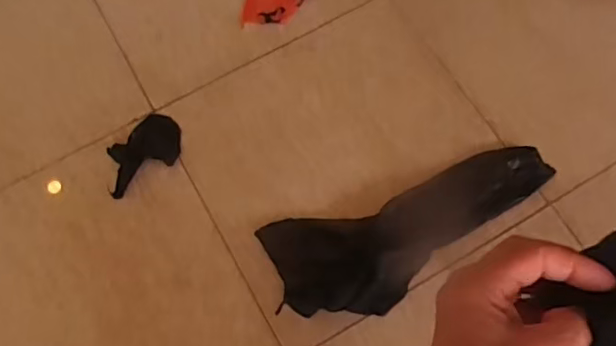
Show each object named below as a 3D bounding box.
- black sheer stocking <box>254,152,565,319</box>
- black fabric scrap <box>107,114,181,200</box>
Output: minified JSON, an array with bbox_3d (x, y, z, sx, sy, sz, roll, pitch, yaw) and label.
[{"bbox_3d":[0.104,0.055,0.526,0.274,0.029,0.101,-18,74,-6],"label":"black sheer stocking"},{"bbox_3d":[-0.167,-0.022,0.568,0.086,0.006,0.059,-33,76,-10],"label":"black fabric scrap"}]

